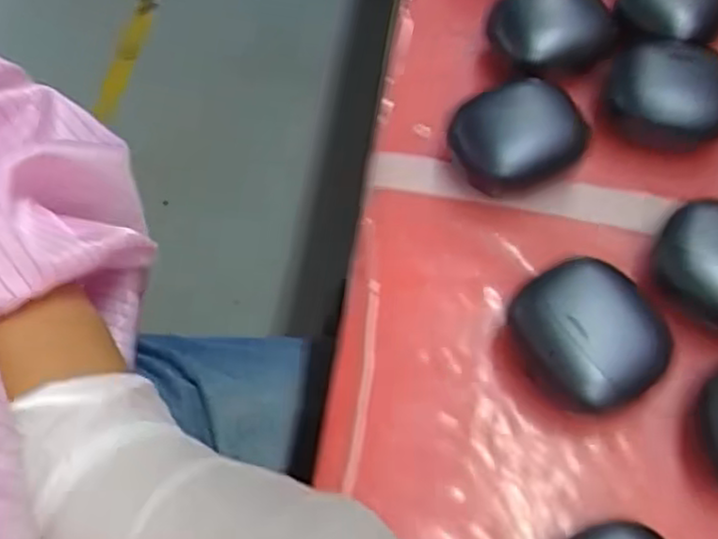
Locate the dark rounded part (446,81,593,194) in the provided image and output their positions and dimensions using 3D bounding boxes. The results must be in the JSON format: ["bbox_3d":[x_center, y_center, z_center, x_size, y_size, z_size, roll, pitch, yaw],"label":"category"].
[{"bbox_3d":[0.066,-0.056,0.304,0.050,0.033,0.046,-28,64,-14],"label":"dark rounded part"}]

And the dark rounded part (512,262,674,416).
[{"bbox_3d":[0.082,0.025,0.260,0.047,0.028,0.053,-39,67,-19],"label":"dark rounded part"}]

